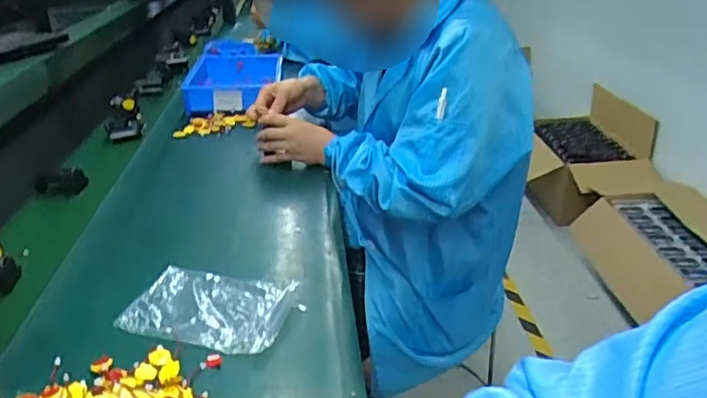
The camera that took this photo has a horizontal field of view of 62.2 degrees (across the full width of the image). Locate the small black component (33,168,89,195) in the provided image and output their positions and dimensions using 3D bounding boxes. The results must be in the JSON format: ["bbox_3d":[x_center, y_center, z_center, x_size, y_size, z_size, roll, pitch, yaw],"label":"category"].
[{"bbox_3d":[-0.496,-0.031,0.995,0.087,0.042,0.032,-6,26,-8],"label":"small black component"}]

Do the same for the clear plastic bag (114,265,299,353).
[{"bbox_3d":[-0.163,0.120,0.659,0.185,0.019,0.119,6,27,17],"label":"clear plastic bag"}]

